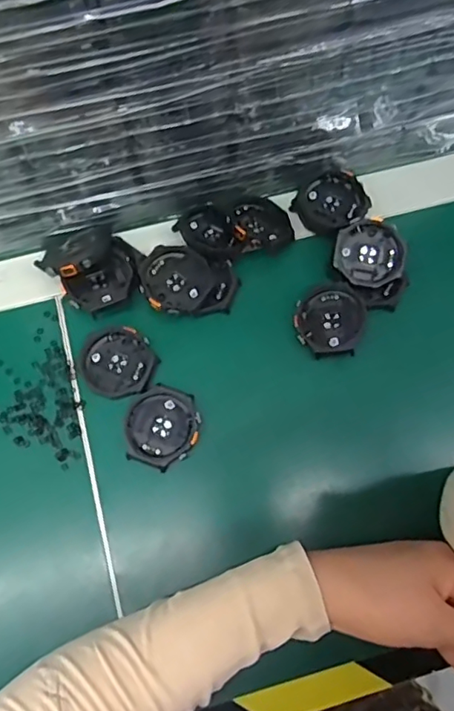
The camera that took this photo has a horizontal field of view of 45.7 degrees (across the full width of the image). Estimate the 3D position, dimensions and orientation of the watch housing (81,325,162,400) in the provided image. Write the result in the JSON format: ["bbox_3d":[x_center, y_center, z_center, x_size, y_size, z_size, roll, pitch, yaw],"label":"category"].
[{"bbox_3d":[-0.075,0.004,0.375,0.051,0.008,0.047,0,72,0],"label":"watch housing"}]

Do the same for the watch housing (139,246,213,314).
[{"bbox_3d":[-0.037,-0.054,0.382,0.048,0.011,0.048,0,72,0],"label":"watch housing"}]

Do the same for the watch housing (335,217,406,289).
[{"bbox_3d":[0.102,-0.072,0.384,0.048,0.015,0.046,-23,74,-8],"label":"watch housing"}]

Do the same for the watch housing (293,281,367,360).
[{"bbox_3d":[0.073,-0.026,0.382,0.047,0.009,0.052,-8,70,16],"label":"watch housing"}]

